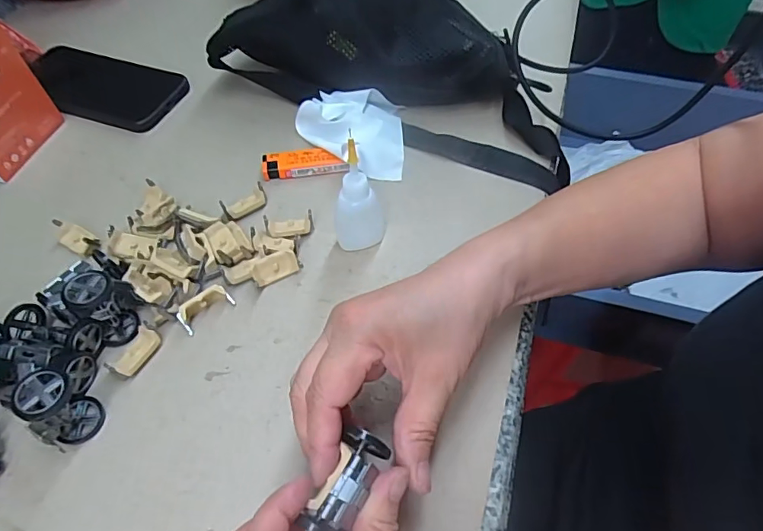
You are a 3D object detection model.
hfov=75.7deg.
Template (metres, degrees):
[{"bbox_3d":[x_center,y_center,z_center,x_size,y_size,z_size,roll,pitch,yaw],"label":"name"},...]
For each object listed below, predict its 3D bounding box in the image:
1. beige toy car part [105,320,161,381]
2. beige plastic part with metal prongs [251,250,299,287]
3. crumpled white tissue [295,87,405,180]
[{"bbox_3d":[-0.155,0.054,0.310,0.019,0.009,0.034,23,58,18],"label":"beige toy car part"},{"bbox_3d":[-0.074,0.001,0.343,0.031,0.005,0.017,-24,100,-11],"label":"beige plastic part with metal prongs"},{"bbox_3d":[-0.027,-0.114,0.425,0.092,0.028,0.091,-6,54,-2],"label":"crumpled white tissue"}]

